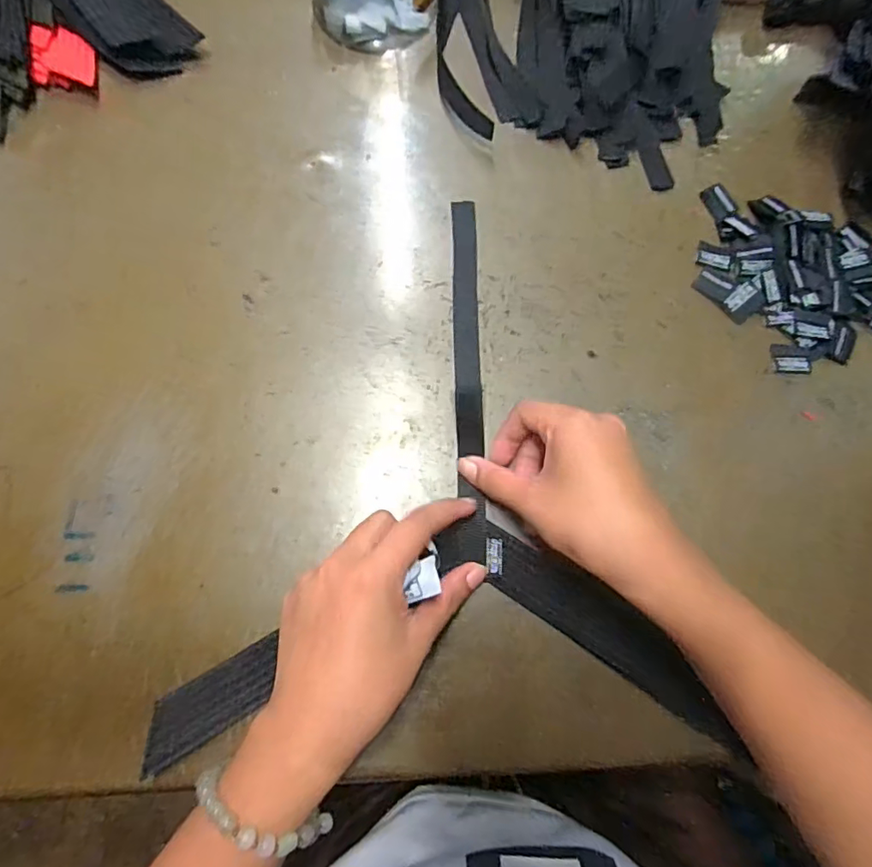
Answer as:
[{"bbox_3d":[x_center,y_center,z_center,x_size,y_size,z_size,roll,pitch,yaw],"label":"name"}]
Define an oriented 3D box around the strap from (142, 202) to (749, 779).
[{"bbox_3d":[0.004,0.008,0.333,0.304,0.015,0.334,0,76,-1],"label":"strap"}]

